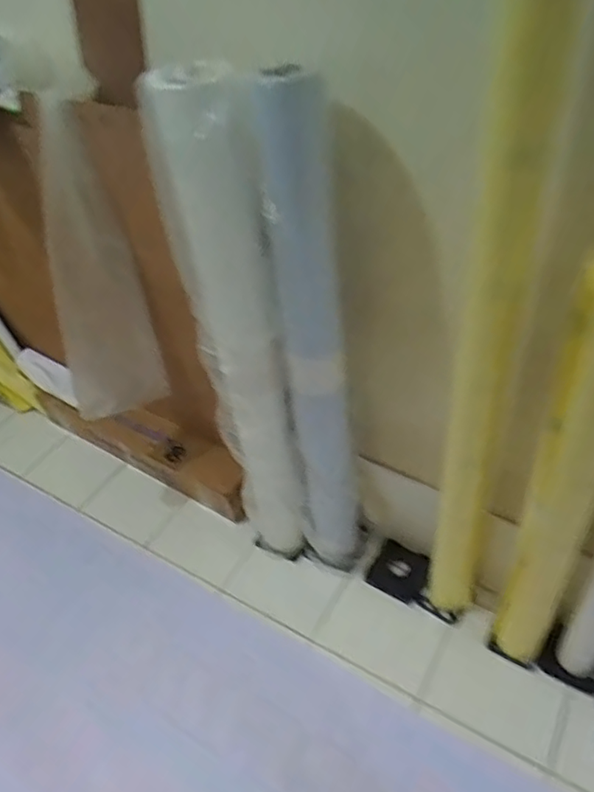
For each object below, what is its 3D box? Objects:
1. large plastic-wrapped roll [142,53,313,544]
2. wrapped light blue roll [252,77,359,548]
[{"bbox_3d":[-0.103,-0.040,1.249,0.155,1.187,0.144,-4,42,4],"label":"large plastic-wrapped roll"},{"bbox_3d":[0.048,-0.031,1.224,0.137,1.157,0.108,-8,42,0],"label":"wrapped light blue roll"}]

